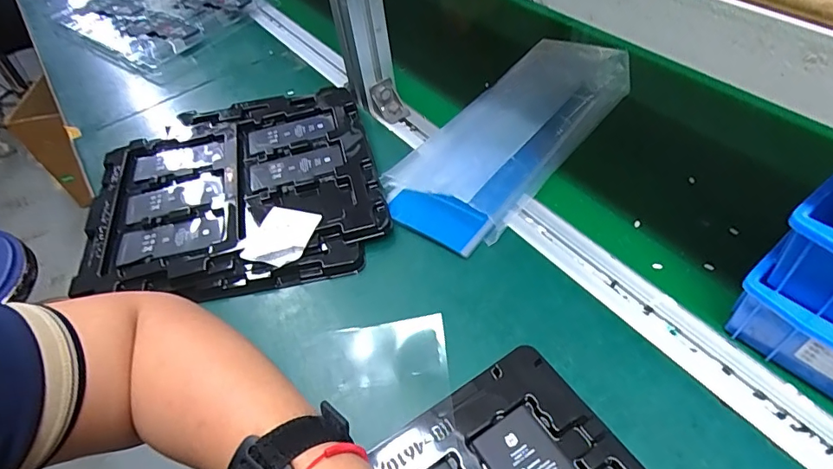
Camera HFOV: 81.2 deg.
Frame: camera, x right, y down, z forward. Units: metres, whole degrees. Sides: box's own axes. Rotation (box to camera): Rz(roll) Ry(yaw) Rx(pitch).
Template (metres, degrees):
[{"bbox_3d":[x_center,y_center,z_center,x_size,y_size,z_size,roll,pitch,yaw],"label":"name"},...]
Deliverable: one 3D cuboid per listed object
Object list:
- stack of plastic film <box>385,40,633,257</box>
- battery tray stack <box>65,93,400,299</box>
[{"bbox_3d":[0.089,-0.106,0.476,0.127,0.052,0.281,31,59,28],"label":"stack of plastic film"},{"bbox_3d":[-0.178,-0.057,0.486,0.267,0.022,0.269,-11,50,-3],"label":"battery tray stack"}]

